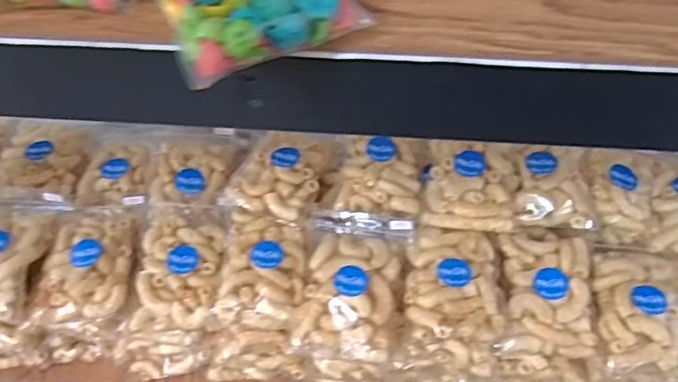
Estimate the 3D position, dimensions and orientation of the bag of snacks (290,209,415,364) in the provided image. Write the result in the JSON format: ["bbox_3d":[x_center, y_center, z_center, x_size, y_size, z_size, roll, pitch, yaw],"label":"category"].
[{"bbox_3d":[0.010,0.085,0.537,0.096,0.050,0.144,9,54,7],"label":"bag of snacks"}]

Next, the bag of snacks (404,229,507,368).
[{"bbox_3d":[0.101,0.090,0.529,0.086,0.047,0.118,1,53,2],"label":"bag of snacks"}]

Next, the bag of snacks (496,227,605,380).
[{"bbox_3d":[0.188,0.099,0.546,0.111,0.055,0.124,2,53,2],"label":"bag of snacks"}]

